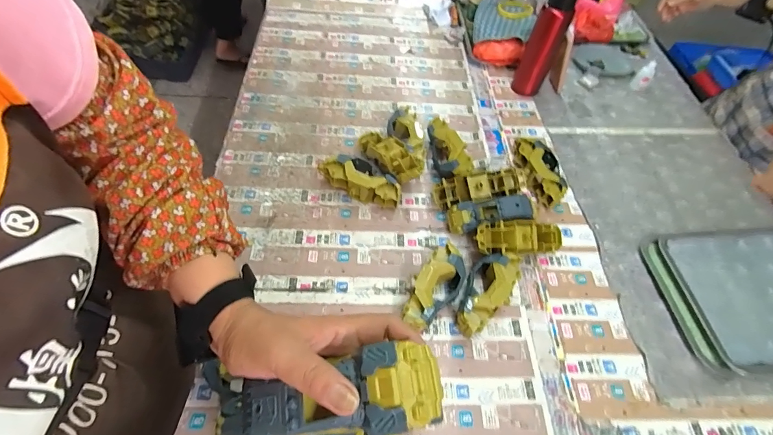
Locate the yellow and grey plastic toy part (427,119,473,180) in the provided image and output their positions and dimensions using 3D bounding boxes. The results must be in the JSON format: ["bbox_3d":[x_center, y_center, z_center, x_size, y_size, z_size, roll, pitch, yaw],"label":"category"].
[{"bbox_3d":[0.128,-0.137,0.790,0.066,0.066,0.167,-13,58,-13],"label":"yellow and grey plastic toy part"}]

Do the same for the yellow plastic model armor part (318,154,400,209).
[{"bbox_3d":[-0.046,-0.076,0.733,0.169,0.057,0.076,27,58,13],"label":"yellow plastic model armor part"}]

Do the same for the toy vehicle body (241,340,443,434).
[{"bbox_3d":[-0.034,0.128,0.260,0.141,0.030,0.053,-13,57,4],"label":"toy vehicle body"}]

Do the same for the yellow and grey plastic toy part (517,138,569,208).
[{"bbox_3d":[0.330,-0.100,0.790,0.074,0.056,0.173,-13,58,-13],"label":"yellow and grey plastic toy part"}]

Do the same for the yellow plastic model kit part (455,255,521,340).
[{"bbox_3d":[0.164,0.128,0.618,0.071,0.061,0.153,28,58,14],"label":"yellow plastic model kit part"}]

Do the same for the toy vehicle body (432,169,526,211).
[{"bbox_3d":[0.180,-0.053,0.715,0.172,0.043,0.058,-10,56,8],"label":"toy vehicle body"}]

